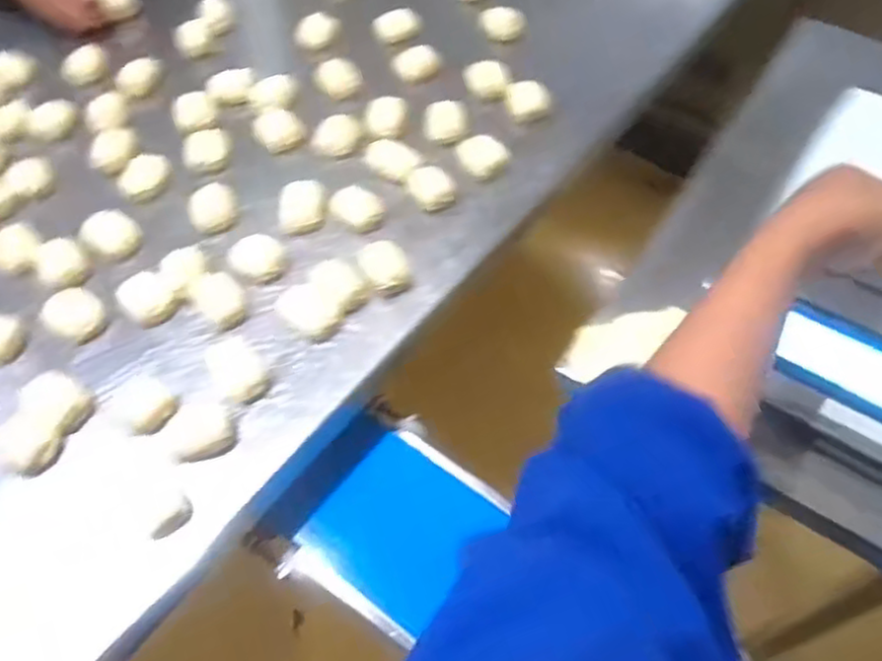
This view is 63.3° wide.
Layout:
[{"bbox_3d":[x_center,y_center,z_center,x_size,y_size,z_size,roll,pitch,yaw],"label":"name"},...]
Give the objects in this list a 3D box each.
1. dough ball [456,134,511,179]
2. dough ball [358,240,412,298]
[{"bbox_3d":[0.049,-0.210,0.853,0.049,0.031,0.050,-22,59,-12],"label":"dough ball"},{"bbox_3d":[-0.061,-0.070,0.766,0.047,0.026,0.071,-16,58,-9],"label":"dough ball"}]

